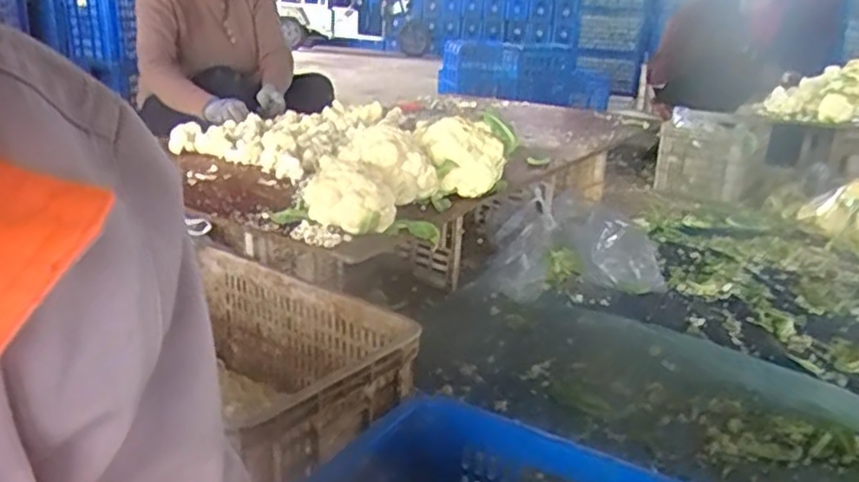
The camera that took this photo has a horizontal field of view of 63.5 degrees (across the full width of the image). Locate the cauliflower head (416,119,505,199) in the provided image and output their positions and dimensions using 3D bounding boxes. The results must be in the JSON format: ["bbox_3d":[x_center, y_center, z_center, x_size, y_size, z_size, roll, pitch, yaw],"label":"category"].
[{"bbox_3d":[0.070,-0.180,1.443,0.171,0.128,0.153,3,19,0],"label":"cauliflower head"}]

